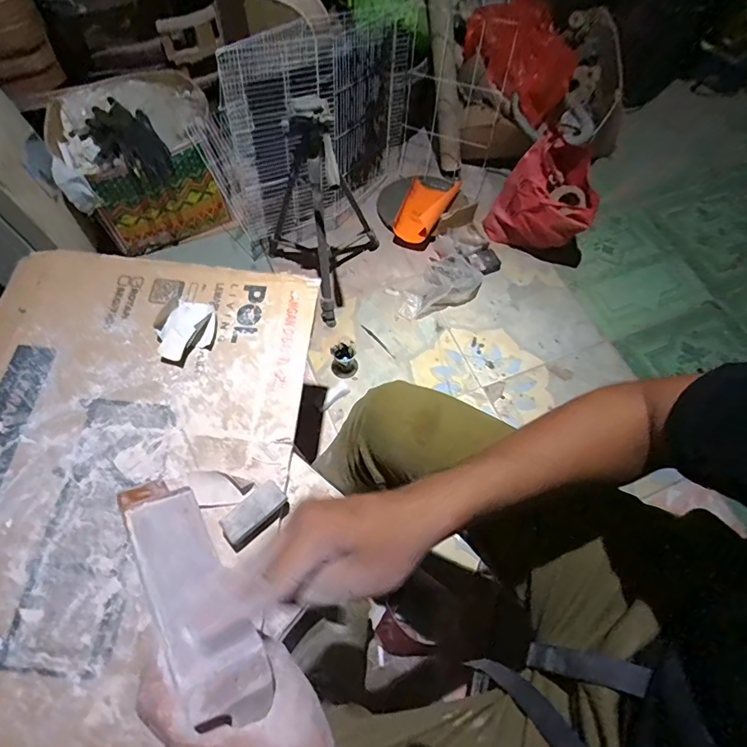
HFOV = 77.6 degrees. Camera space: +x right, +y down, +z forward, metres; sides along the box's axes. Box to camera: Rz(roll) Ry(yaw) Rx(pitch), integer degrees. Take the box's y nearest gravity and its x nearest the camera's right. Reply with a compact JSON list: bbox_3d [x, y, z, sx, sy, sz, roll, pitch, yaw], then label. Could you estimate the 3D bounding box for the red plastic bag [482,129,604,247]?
[{"bbox_3d":[0.509,-0.501,1.368,0.275,0.289,0.174,37,67,15],"label":"red plastic bag"}]

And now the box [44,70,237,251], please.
[{"bbox_3d":[-0.658,-0.608,1.342,0.409,0.316,0.341,-19,65,-11],"label":"box"}]

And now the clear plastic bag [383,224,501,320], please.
[{"bbox_3d":[0.218,-0.303,1.358,0.355,0.107,0.194,-38,70,-19],"label":"clear plastic bag"}]

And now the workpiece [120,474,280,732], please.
[{"bbox_3d":[-0.114,0.130,0.287,0.046,0.035,0.154,-34,52,-18],"label":"workpiece"}]

